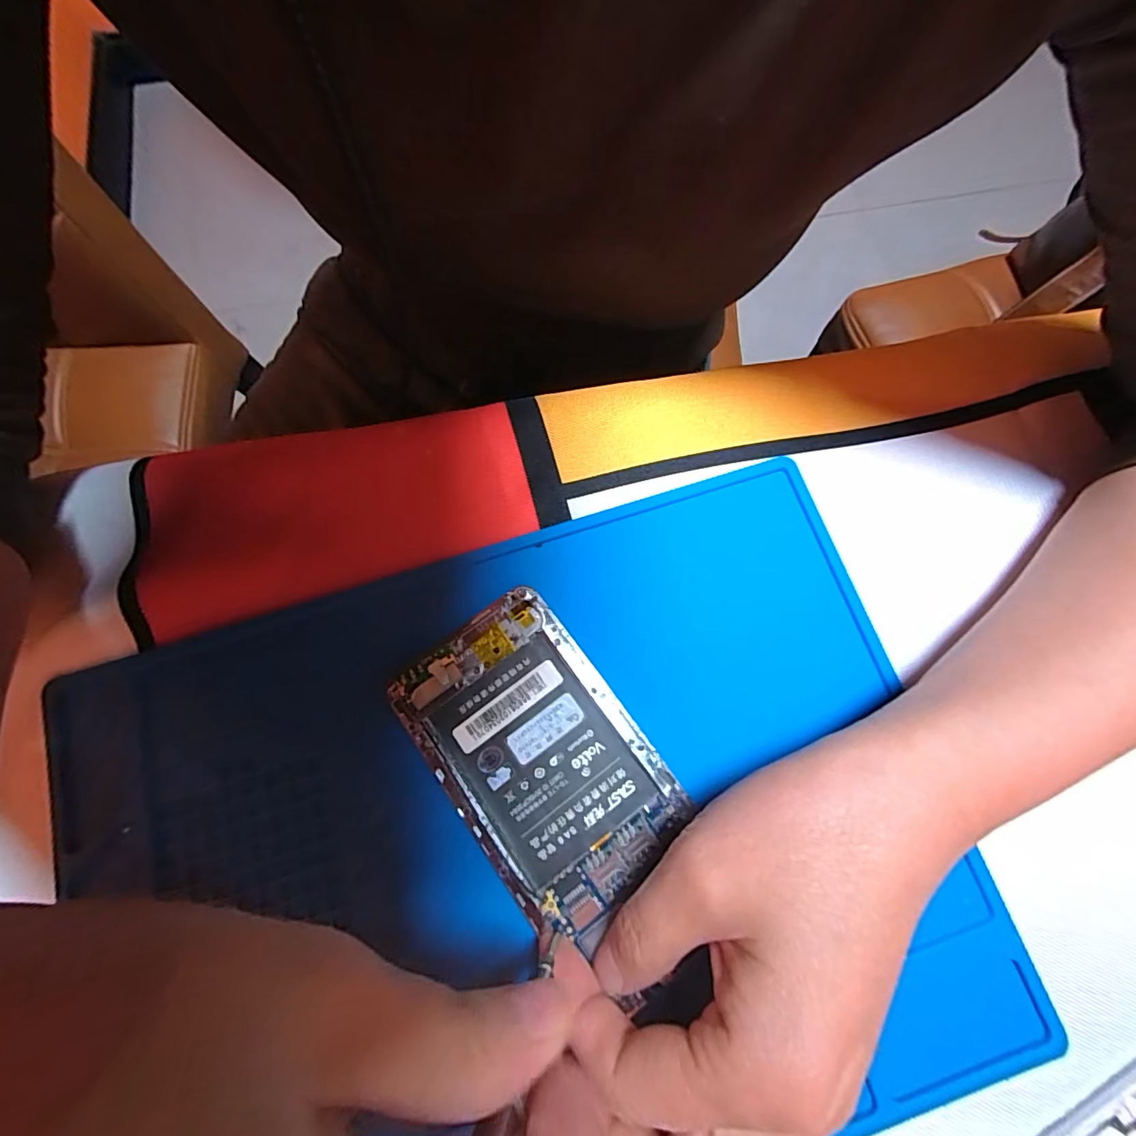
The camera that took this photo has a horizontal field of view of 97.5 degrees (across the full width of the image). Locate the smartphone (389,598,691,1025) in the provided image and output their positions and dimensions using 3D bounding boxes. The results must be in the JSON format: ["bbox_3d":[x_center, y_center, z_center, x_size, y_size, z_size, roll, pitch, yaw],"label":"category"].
[{"bbox_3d":[-0.011,0.069,0.186,0.068,0.004,0.110,-35,77,-9],"label":"smartphone"}]

